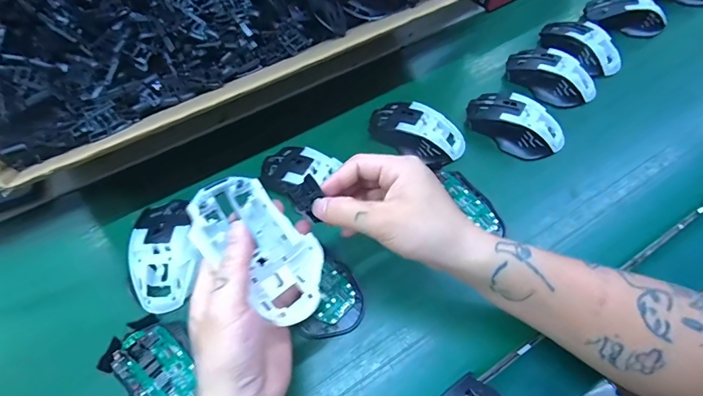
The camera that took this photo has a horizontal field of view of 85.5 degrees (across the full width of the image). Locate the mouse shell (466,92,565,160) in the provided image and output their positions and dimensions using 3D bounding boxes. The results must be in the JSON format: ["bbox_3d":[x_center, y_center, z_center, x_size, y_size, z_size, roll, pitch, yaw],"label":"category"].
[{"bbox_3d":[0.195,-0.089,0.453,0.113,0.031,0.061,29,69,17],"label":"mouse shell"}]

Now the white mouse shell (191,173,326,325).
[{"bbox_3d":[-0.068,0.038,0.286,0.117,0.038,0.067,46,78,-1],"label":"white mouse shell"}]

